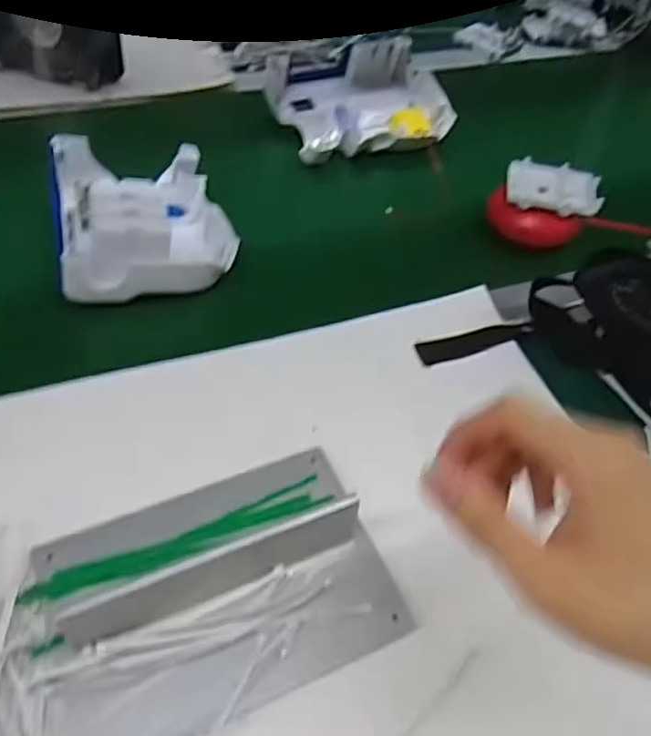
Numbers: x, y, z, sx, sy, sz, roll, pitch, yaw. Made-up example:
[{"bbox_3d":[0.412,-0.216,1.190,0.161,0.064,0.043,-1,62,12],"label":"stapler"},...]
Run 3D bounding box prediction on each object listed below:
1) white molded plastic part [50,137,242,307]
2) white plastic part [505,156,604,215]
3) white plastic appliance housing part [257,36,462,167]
[{"bbox_3d":[-0.171,-0.149,0.610,0.148,0.072,0.187,-10,52,-15],"label":"white molded plastic part"},{"bbox_3d":[0.222,-0.176,0.647,0.087,0.010,0.064,9,57,9],"label":"white plastic part"},{"bbox_3d":[0.043,-0.301,0.760,0.187,0.065,0.150,-19,55,-21],"label":"white plastic appliance housing part"}]

